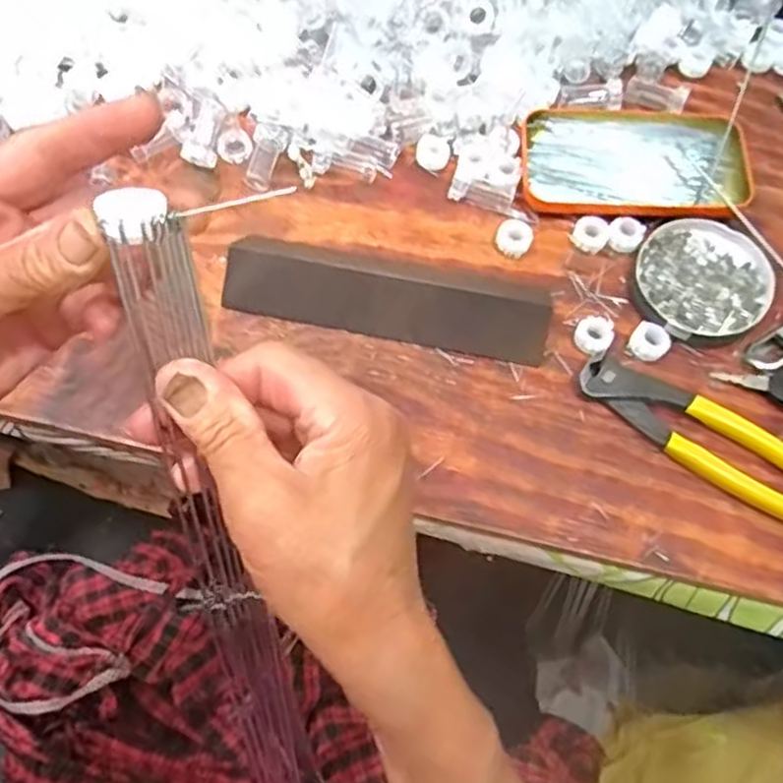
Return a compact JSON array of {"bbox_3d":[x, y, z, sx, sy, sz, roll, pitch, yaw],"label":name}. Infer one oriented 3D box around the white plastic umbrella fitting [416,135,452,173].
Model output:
[{"bbox_3d":[0.027,-0.159,0.492,0.024,0.007,0.021,34,75,10],"label":"white plastic umbrella fitting"}]

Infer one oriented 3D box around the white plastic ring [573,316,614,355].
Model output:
[{"bbox_3d":[0.121,-0.033,0.441,0.023,0.006,0.022,0,72,0],"label":"white plastic ring"}]

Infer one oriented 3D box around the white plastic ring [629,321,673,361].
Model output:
[{"bbox_3d":[0.154,-0.030,0.438,0.022,0.008,0.022,0,72,0],"label":"white plastic ring"}]

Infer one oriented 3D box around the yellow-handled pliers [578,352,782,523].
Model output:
[{"bbox_3d":[0.184,0.029,0.414,0.165,0.012,0.039,31,74,10],"label":"yellow-handled pliers"}]

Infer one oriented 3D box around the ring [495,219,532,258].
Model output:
[{"bbox_3d":[0.077,-0.097,0.465,0.022,0.009,0.022,0,72,0],"label":"ring"}]

